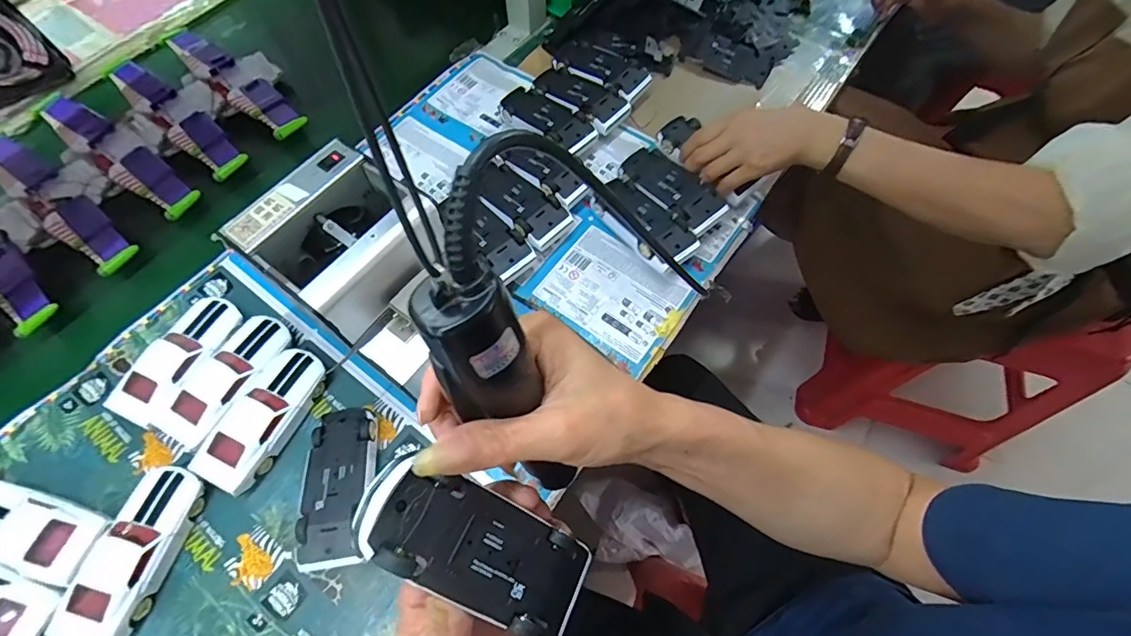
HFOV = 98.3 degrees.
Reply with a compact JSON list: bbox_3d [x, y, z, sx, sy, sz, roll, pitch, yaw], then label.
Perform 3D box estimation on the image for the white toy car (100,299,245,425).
[{"bbox_3d":[-0.367,0.039,0.469,0.061,0.036,0.131,21,66,10],"label":"white toy car"}]

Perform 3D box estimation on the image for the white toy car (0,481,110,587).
[{"bbox_3d":[-0.443,0.175,0.407,0.134,0.032,0.052,13,65,7],"label":"white toy car"}]

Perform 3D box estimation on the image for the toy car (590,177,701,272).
[{"bbox_3d":[0.081,-0.100,0.523,0.053,0.041,0.122,-34,68,-15],"label":"toy car"}]

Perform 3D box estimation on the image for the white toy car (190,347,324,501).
[{"bbox_3d":[-0.270,0.089,0.442,0.052,0.033,0.127,24,67,12],"label":"white toy car"}]

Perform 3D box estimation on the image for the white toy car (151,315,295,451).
[{"bbox_3d":[-0.312,0.057,0.458,0.056,0.035,0.128,24,66,12],"label":"white toy car"}]

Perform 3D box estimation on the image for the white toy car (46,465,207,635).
[{"bbox_3d":[-0.347,0.189,0.397,0.052,0.033,0.127,11,65,6],"label":"white toy car"}]

